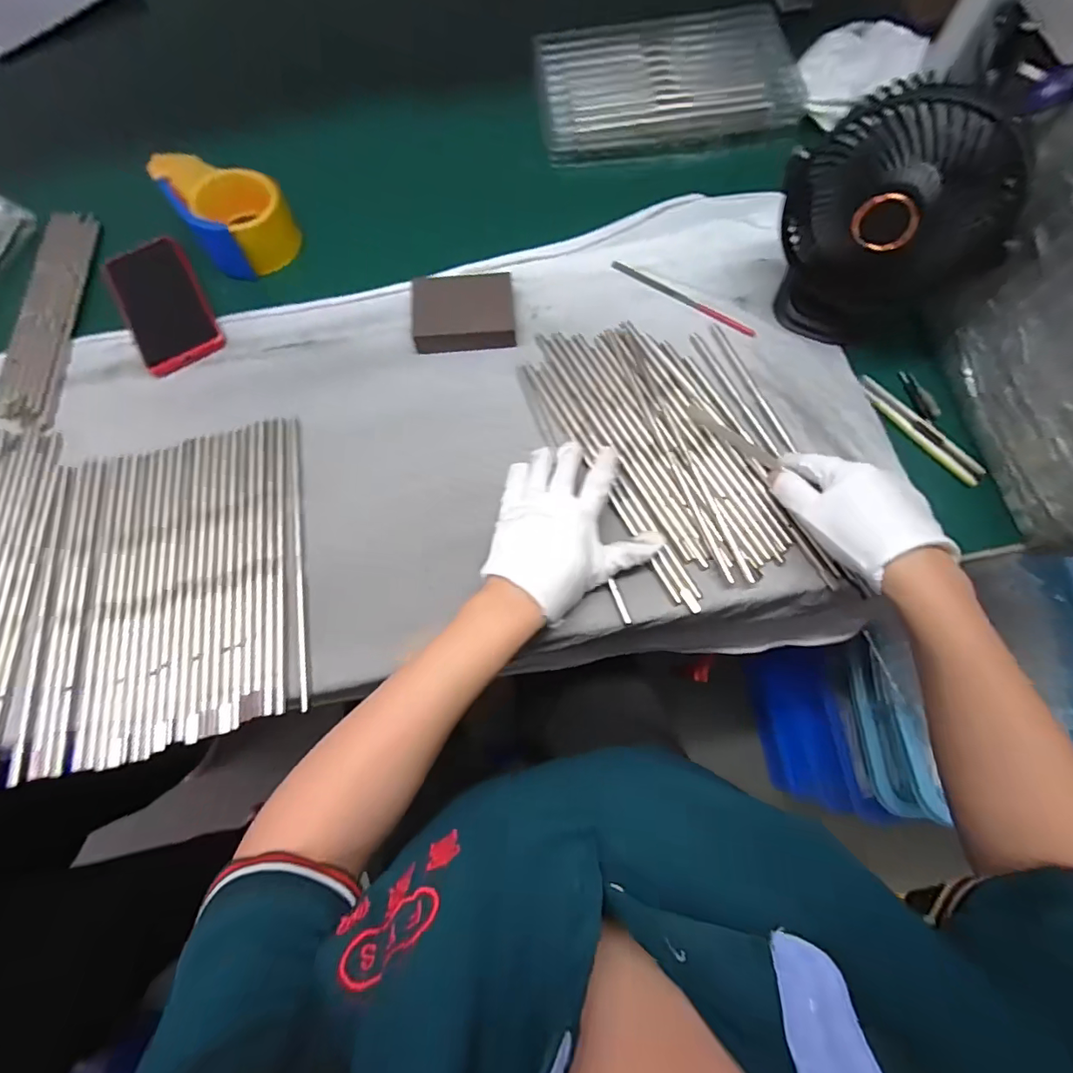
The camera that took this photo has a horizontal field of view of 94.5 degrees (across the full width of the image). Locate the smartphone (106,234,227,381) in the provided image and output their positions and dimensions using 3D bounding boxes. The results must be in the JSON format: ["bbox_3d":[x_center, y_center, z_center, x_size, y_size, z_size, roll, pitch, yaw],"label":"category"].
[{"bbox_3d":[-0.376,-0.237,0.496,0.079,0.015,0.168,-29,74,-9],"label":"smartphone"}]

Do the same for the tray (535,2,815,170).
[{"bbox_3d":[0.143,-0.509,0.554,0.276,0.029,0.157,-5,82,1],"label":"tray"}]

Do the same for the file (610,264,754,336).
[{"bbox_3d":[0.146,-0.240,0.499,0.160,0.008,0.010,35,73,10],"label":"file"}]

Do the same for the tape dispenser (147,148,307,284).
[{"bbox_3d":[-0.308,-0.329,0.511,0.097,0.068,0.102,-36,75,-11],"label":"tape dispenser"}]

